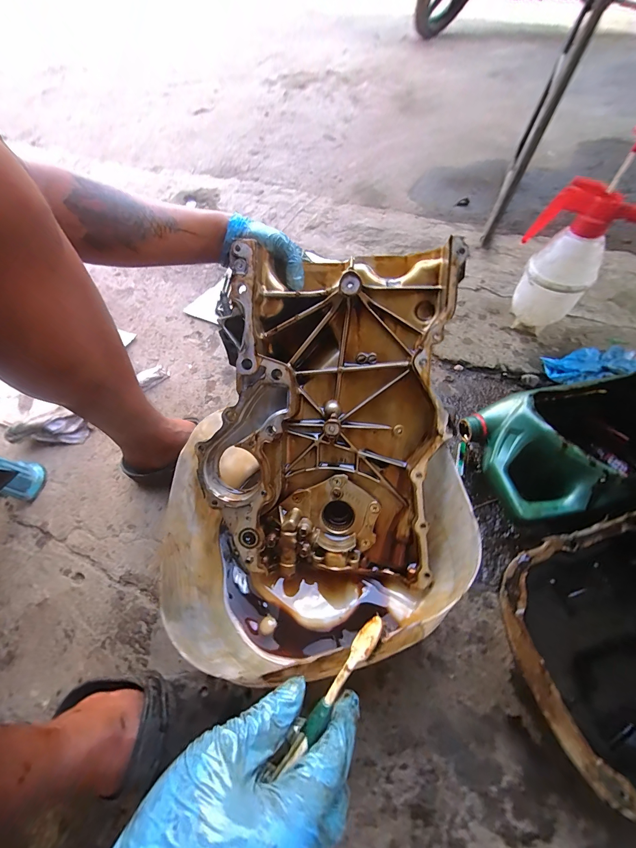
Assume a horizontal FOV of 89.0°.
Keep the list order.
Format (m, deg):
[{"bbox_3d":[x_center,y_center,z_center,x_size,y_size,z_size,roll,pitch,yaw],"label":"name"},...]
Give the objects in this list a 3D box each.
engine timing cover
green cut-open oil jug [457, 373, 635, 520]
[{"bbox_3d":[0.003,-0.009,0.397,0.269,0.079,0.393,3,95,2],"label":"engine timing cover"},{"bbox_3d":[0.372,0.033,0.473,0.271,0.114,0.188,-14,57,-5],"label":"green cut-open oil jug"}]

